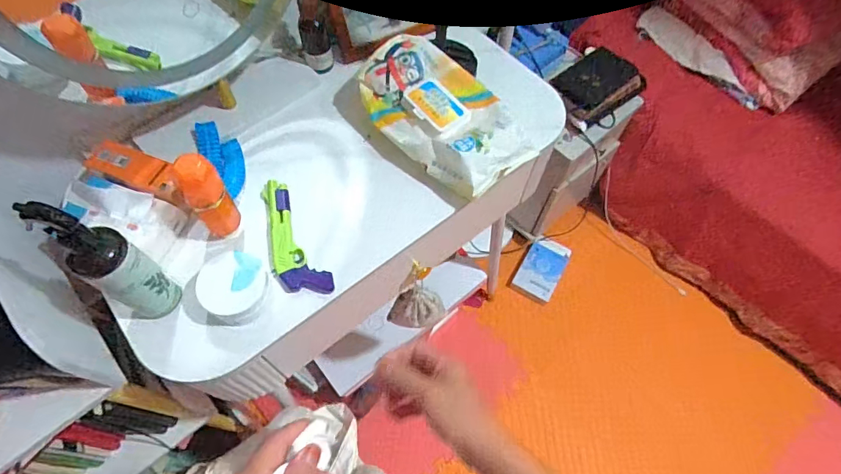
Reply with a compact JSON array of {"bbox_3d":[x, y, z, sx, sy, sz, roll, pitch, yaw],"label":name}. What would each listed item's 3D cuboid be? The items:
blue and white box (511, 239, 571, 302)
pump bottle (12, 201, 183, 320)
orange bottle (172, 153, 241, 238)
[{"bbox_3d":[0.368,0.095,1.388,0.117,0.020,0.196,28,65,12],"label":"blue and white box"},{"bbox_3d":[-0.308,0.035,0.469,0.049,0.183,0.054,34,66,15],"label":"pump bottle"},{"bbox_3d":[-0.250,-0.045,0.546,0.043,0.128,0.046,1,62,-1],"label":"orange bottle"}]

